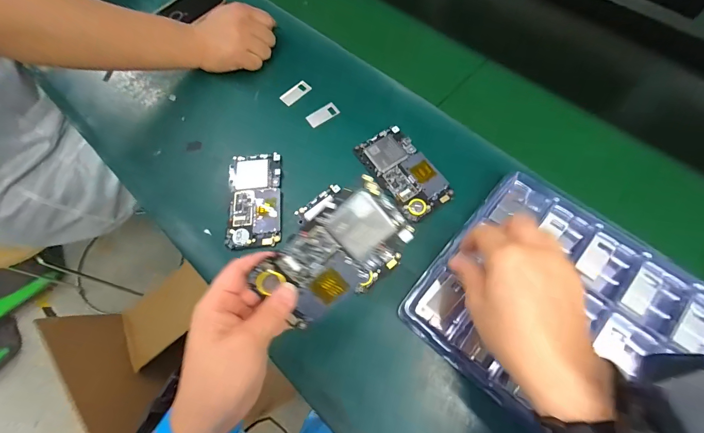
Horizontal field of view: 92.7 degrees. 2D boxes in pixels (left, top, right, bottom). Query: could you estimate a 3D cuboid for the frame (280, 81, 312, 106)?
[{"bbox_3d":[-0.079,-0.175,0.477,0.022,0.005,0.045,40,74,18],"label":"frame"}]

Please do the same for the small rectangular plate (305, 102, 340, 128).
[{"bbox_3d":[-0.040,-0.138,0.457,0.043,0.005,0.022,-35,69,-11],"label":"small rectangular plate"}]

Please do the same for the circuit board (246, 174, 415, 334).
[{"bbox_3d":[-0.013,0.031,0.265,0.121,0.005,0.063,-41,103,2],"label":"circuit board"}]

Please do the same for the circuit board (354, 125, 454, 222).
[{"bbox_3d":[0.062,-0.057,0.408,0.066,0.008,0.121,-32,69,-10],"label":"circuit board"}]

